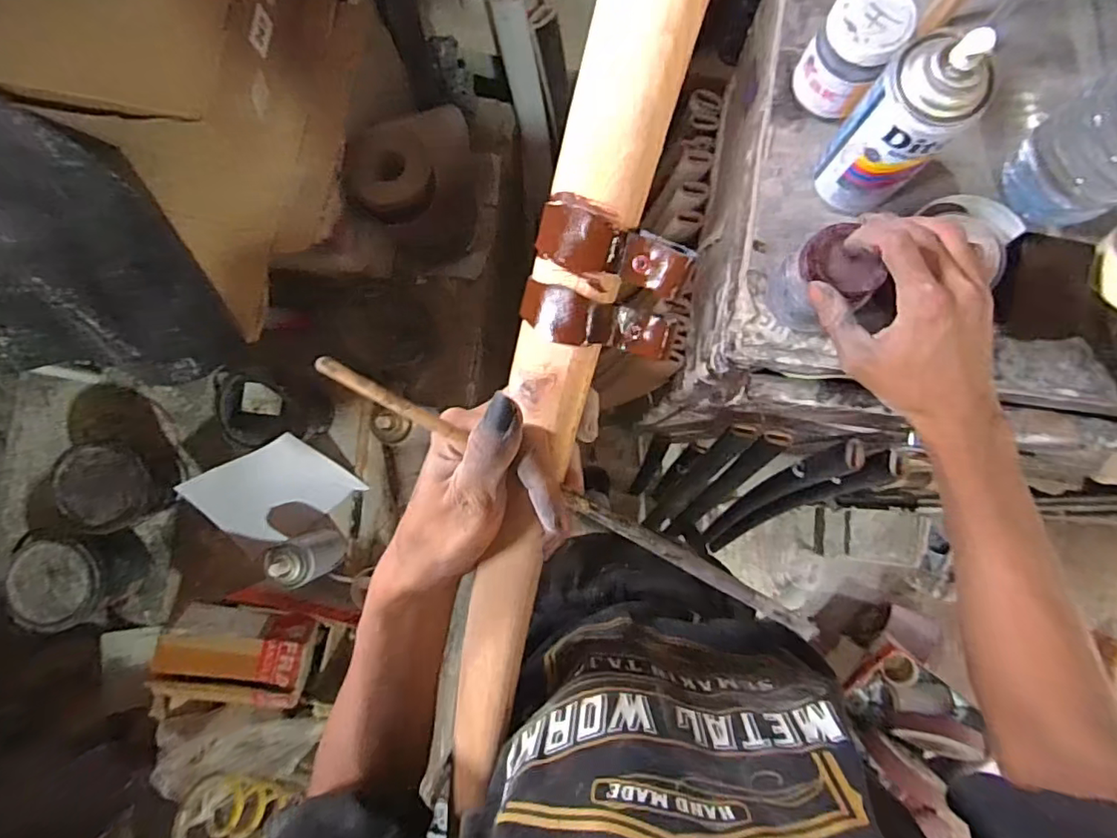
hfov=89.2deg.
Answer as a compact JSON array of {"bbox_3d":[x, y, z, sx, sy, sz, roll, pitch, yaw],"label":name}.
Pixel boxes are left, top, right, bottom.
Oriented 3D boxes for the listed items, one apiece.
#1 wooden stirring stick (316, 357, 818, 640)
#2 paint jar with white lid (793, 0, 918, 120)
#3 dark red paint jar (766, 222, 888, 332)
[{"bbox_3d":[0.015,0.044,0.275,0.280,0.006,0.010,30,88,-11],"label":"wooden stirring stick"},{"bbox_3d":[0.222,-0.279,0.439,0.056,0.085,0.060,0,86,2],"label":"paint jar with white lid"},{"bbox_3d":[0.193,-0.103,0.426,0.054,0.085,0.057,0,86,2],"label":"dark red paint jar"}]

